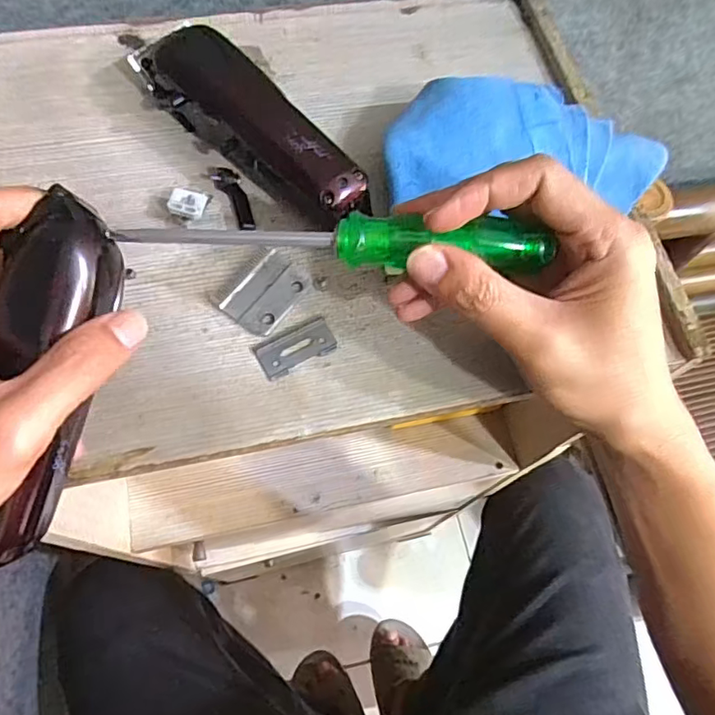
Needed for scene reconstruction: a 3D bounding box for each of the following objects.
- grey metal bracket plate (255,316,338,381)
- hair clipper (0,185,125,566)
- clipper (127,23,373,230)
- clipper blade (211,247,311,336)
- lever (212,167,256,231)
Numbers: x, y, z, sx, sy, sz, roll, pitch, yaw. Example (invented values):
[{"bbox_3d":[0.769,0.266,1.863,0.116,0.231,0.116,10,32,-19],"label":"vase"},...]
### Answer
[{"bbox_3d":[-0.032,-0.006,0.301,0.041,0.004,0.021,-27,70,-14],"label":"grey metal bracket plate"},{"bbox_3d":[-0.139,0.012,0.245,0.038,0.047,0.163,10,92,1],"label":"hair clipper"},{"bbox_3d":[-0.063,-0.129,0.325,0.050,0.045,0.156,-41,74,-19],"label":"clipper"},{"bbox_3d":[-0.053,-0.037,0.312,0.041,0.006,0.045,35,69,12],"label":"clipper blade"},{"bbox_3d":[-0.069,-0.092,0.328,0.014,0.013,0.043,-27,70,-14],"label":"lever"}]

